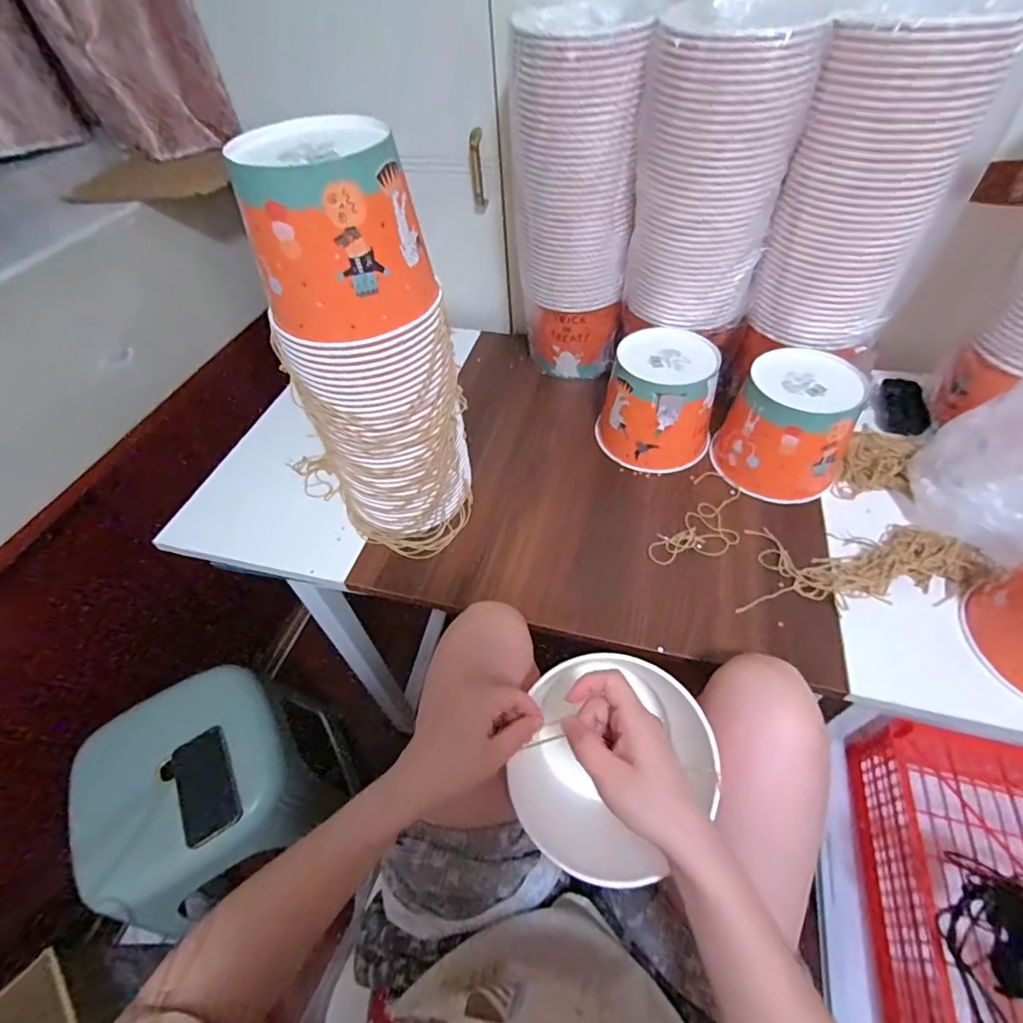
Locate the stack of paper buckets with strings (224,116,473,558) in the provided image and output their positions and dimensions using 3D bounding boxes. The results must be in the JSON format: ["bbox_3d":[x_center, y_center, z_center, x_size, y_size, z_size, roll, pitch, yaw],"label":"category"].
[{"bbox_3d":[-0.147,-0.138,0.540,0.156,0.406,0.167,31,59,26],"label":"stack of paper buckets with strings"}]

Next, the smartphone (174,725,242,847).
[{"bbox_3d":[-0.447,0.398,0.740,0.069,0.013,0.150,-27,54,-17],"label":"smartphone"}]

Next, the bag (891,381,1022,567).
[{"bbox_3d":[0.539,-0.041,0.537,0.118,0.174,0.170,-29,54,-18],"label":"bag"}]

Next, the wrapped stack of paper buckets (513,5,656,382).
[{"bbox_3d":[0.080,-0.388,0.704,0.141,0.425,0.124,-4,50,1],"label":"wrapped stack of paper buckets"}]

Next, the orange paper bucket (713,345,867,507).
[{"bbox_3d":[0.350,-0.108,0.643,0.147,0.130,0.142,28,58,24],"label":"orange paper bucket"}]

